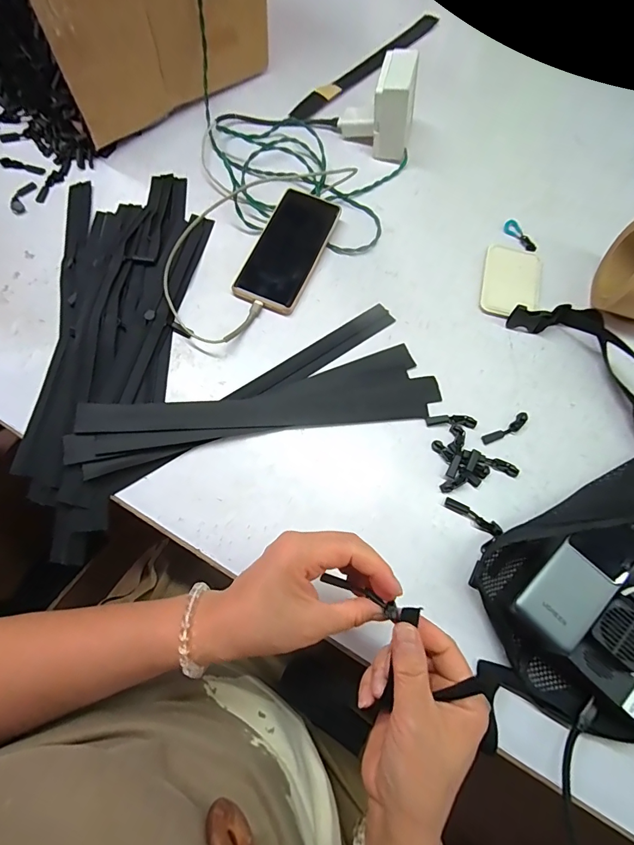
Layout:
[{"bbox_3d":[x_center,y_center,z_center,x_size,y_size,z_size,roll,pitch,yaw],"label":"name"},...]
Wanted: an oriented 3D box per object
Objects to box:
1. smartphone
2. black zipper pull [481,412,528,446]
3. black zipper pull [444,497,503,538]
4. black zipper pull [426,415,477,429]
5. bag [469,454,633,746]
[{"bbox_3d":[-0.034,-0.214,0.481,0.076,0.018,0.169,23,77,4],"label":"smartphone"},{"bbox_3d":[0.204,0.007,0.427,0.059,0.004,0.014,-30,74,-12],"label":"black zipper pull"},{"bbox_3d":[0.155,0.093,0.392,0.057,0.006,0.012,31,72,8],"label":"black zipper pull"},{"bbox_3d":[0.144,-0.002,0.425,0.052,0.005,0.013,3,70,-1],"label":"black zipper pull"},{"bbox_3d":[0.289,0.156,0.353,0.282,0.055,0.201,-24,73,-10],"label":"bag"}]

